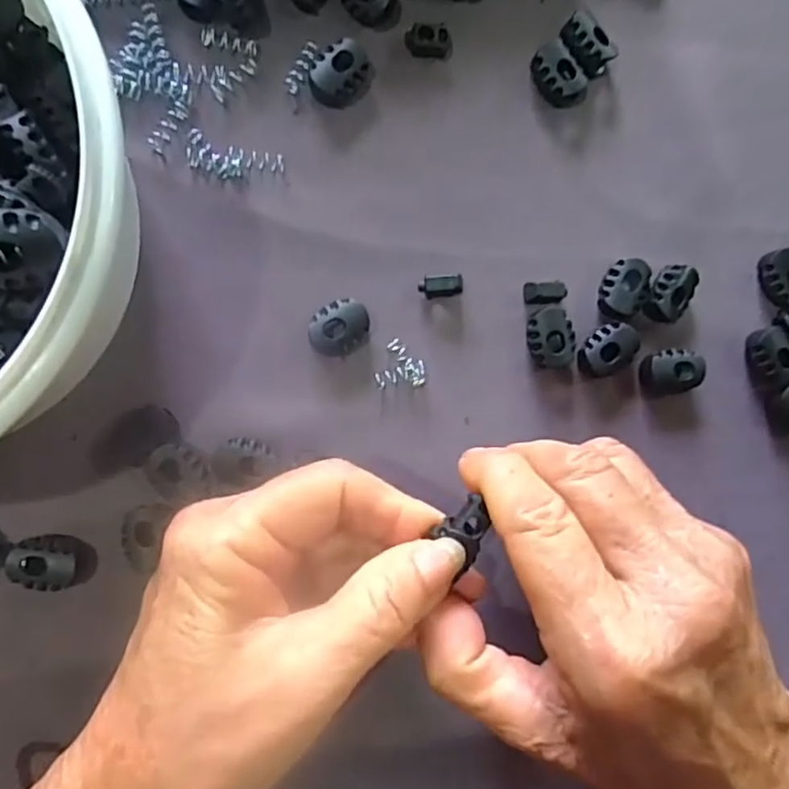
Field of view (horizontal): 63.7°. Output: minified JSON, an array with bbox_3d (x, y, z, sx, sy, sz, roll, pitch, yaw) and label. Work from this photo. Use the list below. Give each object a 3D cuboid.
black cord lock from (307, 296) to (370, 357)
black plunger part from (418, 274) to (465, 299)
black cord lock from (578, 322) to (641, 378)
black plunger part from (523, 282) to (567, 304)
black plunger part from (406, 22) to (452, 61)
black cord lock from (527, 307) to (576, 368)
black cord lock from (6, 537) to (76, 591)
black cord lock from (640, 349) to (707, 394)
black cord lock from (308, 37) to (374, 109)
[{"bbox_3d":[-0.019,-0.023,0.224,0.022,0.008,0.018,-22,93,-8],"label":"black cord lock"},{"bbox_3d":[0.017,-0.039,0.229,0.015,0.008,0.008,-8,91,-8],"label":"black plunger part"},{"bbox_3d":[0.079,-0.017,0.237,0.023,0.009,0.016,-30,94,-7],"label":"black cord lock"},{"bbox_3d":[0.056,-0.037,0.235,0.015,0.008,0.008,-1,90,-8],"label":"black plunger part"},{"bbox_3d":[0.012,-0.127,0.230,0.016,0.008,0.010,1,90,-8],"label":"black plunger part"},{"bbox_3d":[0.058,-0.021,0.235,0.018,0.008,0.022,-6,91,-8],"label":"black cord lock"},{"bbox_3d":[-0.115,0.056,0.209,0.020,0.007,0.017,5,89,-8],"label":"black cord lock"},{"bbox_3d":[0.104,-0.008,0.240,0.024,0.010,0.016,-2,91,-8],"label":"black cord lock"},{"bbox_3d":[-0.019,-0.113,0.225,0.019,0.009,0.021,33,86,-7],"label":"black cord lock"}]

